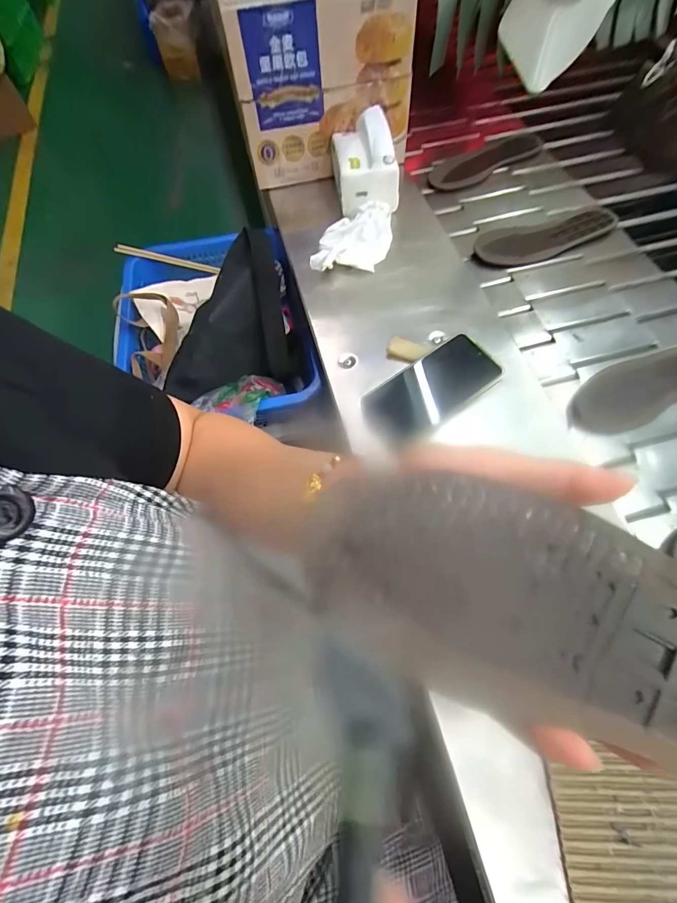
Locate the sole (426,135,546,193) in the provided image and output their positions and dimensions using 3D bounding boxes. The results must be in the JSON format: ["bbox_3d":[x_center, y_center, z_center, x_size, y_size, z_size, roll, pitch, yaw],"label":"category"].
[{"bbox_3d":[0.299,-0.586,0.776,0.265,0.036,0.096,-29,60,-21],"label":"sole"}]

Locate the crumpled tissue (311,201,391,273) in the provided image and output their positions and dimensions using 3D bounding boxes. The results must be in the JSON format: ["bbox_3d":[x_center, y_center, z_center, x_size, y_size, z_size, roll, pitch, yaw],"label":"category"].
[{"bbox_3d":[0.032,-0.313,0.581,0.063,0.057,0.156,35,60,21],"label":"crumpled tissue"}]

